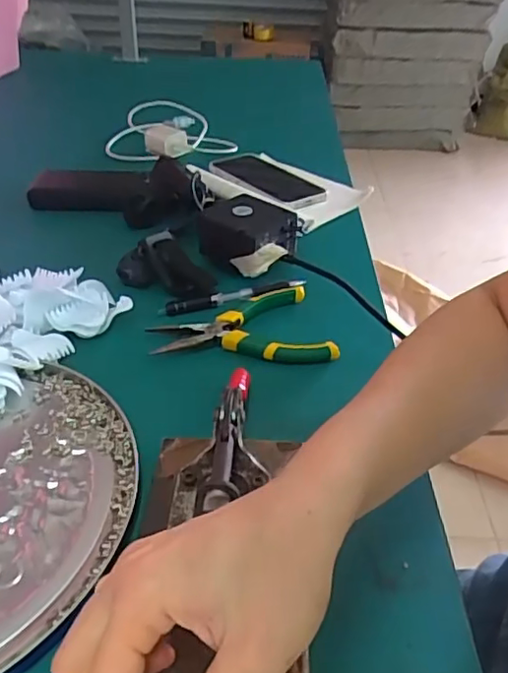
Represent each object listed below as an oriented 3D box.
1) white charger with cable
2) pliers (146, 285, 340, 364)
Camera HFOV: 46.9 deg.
[{"bbox_3d":[-0.146,-0.317,0.895,0.173,0.033,0.227,-14,39,-21],"label":"white charger with cable"},{"bbox_3d":[-0.010,-0.013,0.513,0.150,0.013,0.095,0,37,-4],"label":"pliers"}]

